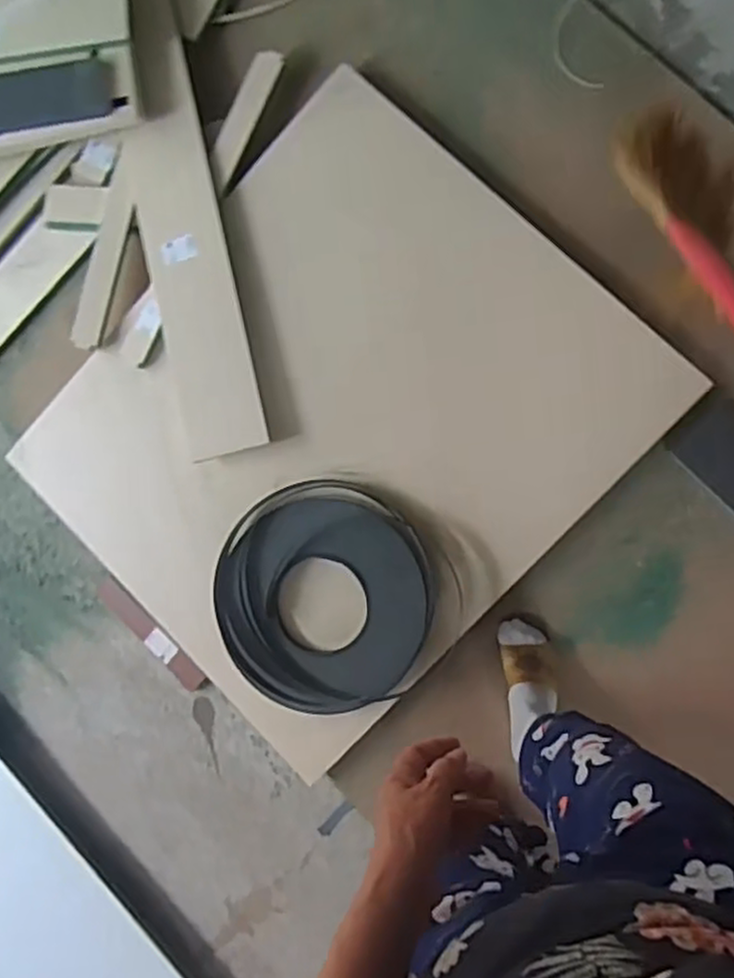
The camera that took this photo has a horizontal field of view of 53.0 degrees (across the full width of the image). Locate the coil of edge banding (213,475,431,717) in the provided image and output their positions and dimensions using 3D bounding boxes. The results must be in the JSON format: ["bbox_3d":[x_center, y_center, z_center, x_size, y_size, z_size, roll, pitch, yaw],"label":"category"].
[{"bbox_3d":[-0.074,0.181,1.231,0.356,0.022,0.374,0,89,10],"label":"coil of edge banding"}]

